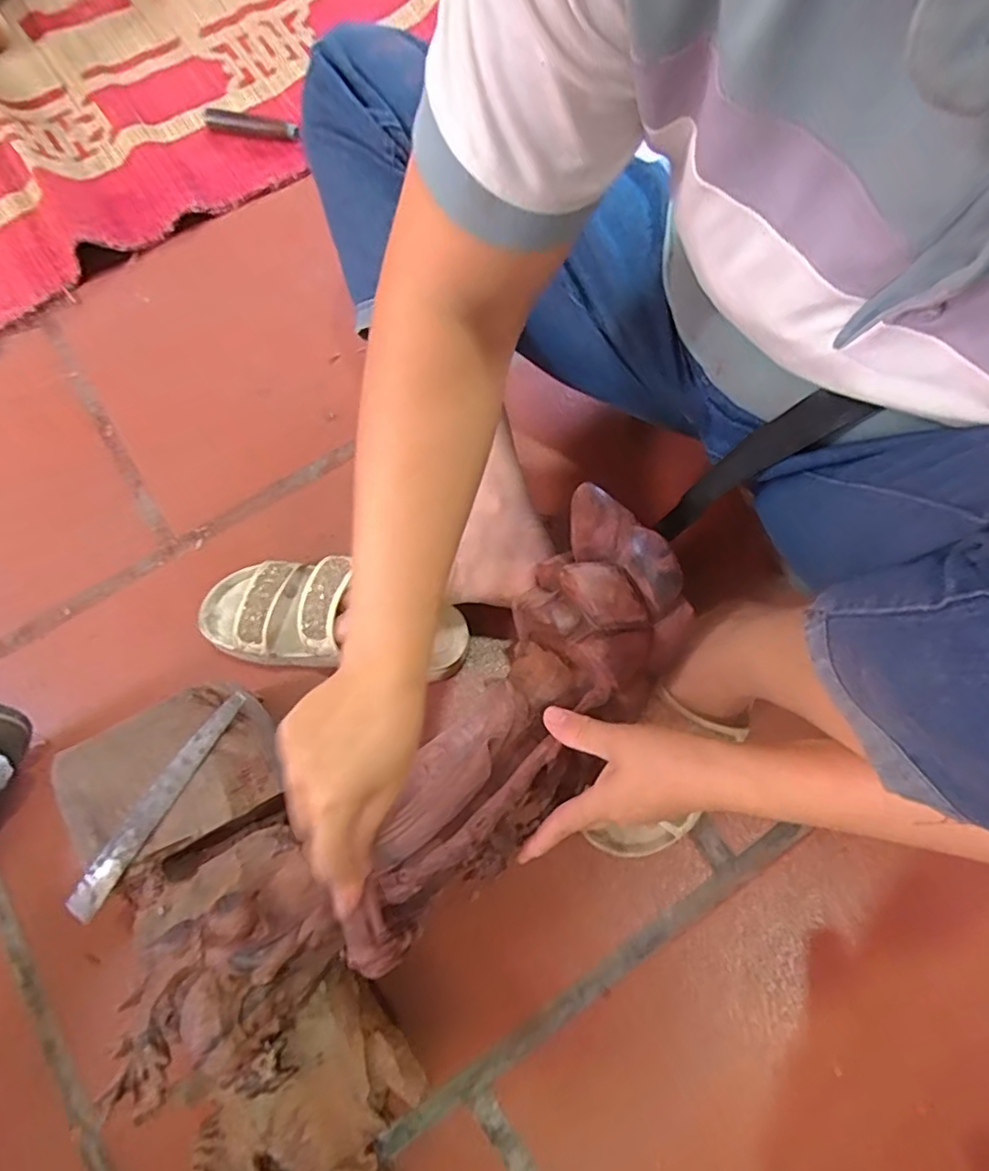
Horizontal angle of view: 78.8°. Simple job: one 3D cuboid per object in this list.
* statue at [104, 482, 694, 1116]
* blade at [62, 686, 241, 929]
[{"bbox_3d":[-0.028,0.123,0.389,0.122,0.081,0.413,43,74,11],"label":"statue"},{"bbox_3d":[-0.237,0.150,0.426,0.022,0.006,0.171,30,75,8],"label":"blade"}]

